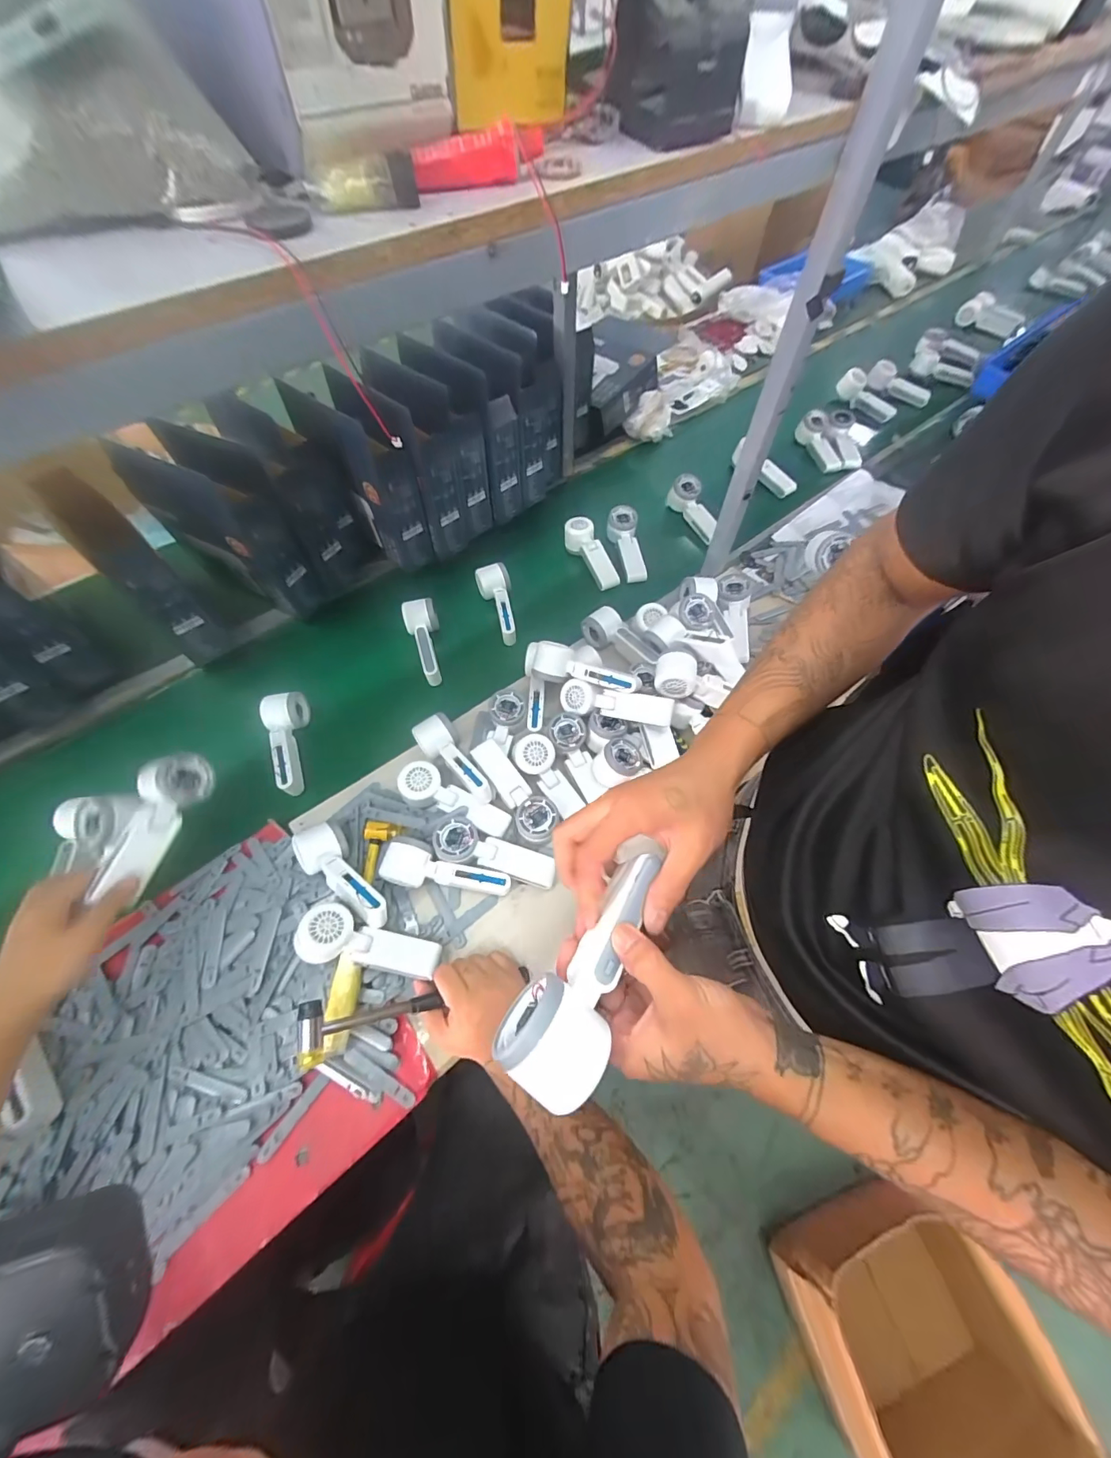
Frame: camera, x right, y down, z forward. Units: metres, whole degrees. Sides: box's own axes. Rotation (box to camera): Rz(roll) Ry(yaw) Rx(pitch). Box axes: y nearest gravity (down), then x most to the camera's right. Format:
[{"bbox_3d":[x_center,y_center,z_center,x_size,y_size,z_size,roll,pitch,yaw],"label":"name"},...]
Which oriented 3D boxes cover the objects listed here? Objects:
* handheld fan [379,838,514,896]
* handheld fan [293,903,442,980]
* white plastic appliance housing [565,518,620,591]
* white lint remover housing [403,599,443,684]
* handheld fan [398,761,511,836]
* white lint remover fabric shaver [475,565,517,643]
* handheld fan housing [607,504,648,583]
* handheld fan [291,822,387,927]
[{"bbox_3d":[-0.144,0.183,0.611,0.173,0.051,0.057,7,62,4],"label":"handheld fan"},{"bbox_3d":[-0.216,0.251,0.548,0.159,0.036,0.058,22,60,-14],"label":"handheld fan"},{"bbox_3d":[0.069,-0.342,0.922,0.053,0.046,0.168,-26,77,-15],"label":"white plastic appliance housing"},{"bbox_3d":[-0.219,-0.148,0.807,0.059,0.053,0.160,-20,64,-10],"label":"white lint remover housing"},{"bbox_3d":[-0.143,0.103,0.665,0.164,0.040,0.051,27,63,-4],"label":"handheld fan"},{"bbox_3d":[-0.106,-0.225,0.854,0.059,0.054,0.153,-9,62,-5],"label":"white lint remover fabric shaver"},{"bbox_3d":[0.143,-0.363,0.941,0.058,0.048,0.164,-9,74,-6],"label":"handheld fan housing"},{"bbox_3d":[-0.268,0.180,0.596,0.166,0.050,0.064,34,67,17],"label":"handheld fan"}]

